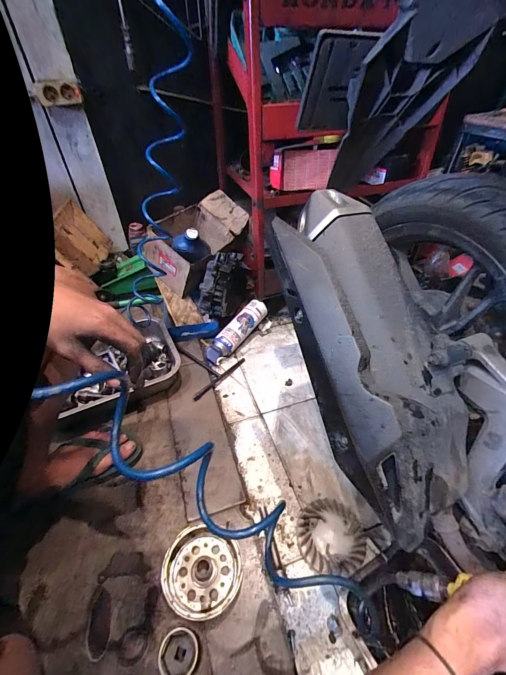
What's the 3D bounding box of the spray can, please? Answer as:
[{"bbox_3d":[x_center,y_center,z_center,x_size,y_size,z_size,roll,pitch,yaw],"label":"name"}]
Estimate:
[{"bbox_3d":[-0.047,-0.016,0.903,0.061,0.058,0.243,31,66,28],"label":"spray can"}]

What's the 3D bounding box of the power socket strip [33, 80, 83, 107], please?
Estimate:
[{"bbox_3d":[-0.556,-0.698,0.864,0.114,0.056,0.044,-17,46,-20],"label":"power socket strip"}]

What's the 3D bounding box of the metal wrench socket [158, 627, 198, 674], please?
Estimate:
[{"bbox_3d":[-0.101,0.440,0.418,0.049,0.048,0.049,1,42,-1],"label":"metal wrench socket"}]

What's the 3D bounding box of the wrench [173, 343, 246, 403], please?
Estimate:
[{"bbox_3d":[-0.154,0.071,0.852,0.183,0.014,0.187,29,49,27],"label":"wrench"}]

